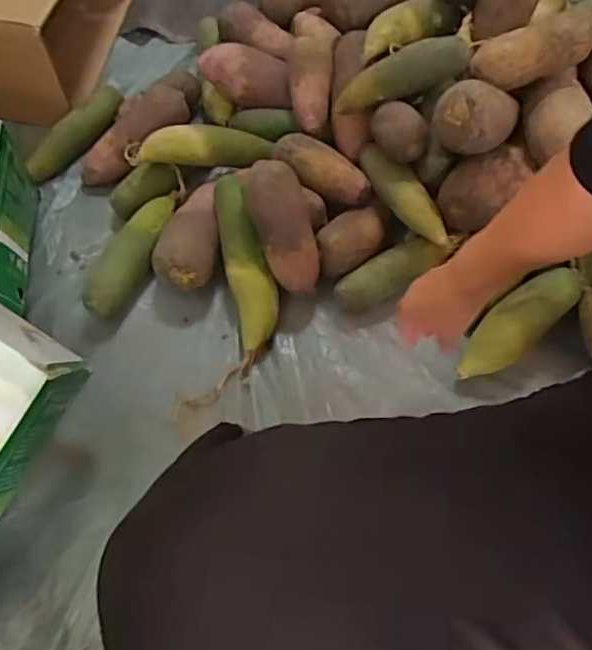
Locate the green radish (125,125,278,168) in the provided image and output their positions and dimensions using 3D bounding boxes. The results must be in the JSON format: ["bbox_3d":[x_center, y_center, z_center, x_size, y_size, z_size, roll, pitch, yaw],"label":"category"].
[{"bbox_3d":[-0.132,-0.244,0.793,0.191,0.053,0.050,-7,61,-19],"label":"green radish"}]

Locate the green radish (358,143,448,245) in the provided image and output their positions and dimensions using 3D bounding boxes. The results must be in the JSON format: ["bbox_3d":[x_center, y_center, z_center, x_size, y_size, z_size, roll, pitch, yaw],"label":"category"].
[{"bbox_3d":[0.133,-0.170,0.734,0.039,0.047,0.178,-26,65,-14],"label":"green radish"}]

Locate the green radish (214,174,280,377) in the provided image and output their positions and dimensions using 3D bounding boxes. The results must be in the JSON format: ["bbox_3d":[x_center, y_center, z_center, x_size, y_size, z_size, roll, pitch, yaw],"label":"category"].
[{"bbox_3d":[-0.058,-0.070,0.702,0.059,0.047,0.243,-11,87,-7],"label":"green radish"}]

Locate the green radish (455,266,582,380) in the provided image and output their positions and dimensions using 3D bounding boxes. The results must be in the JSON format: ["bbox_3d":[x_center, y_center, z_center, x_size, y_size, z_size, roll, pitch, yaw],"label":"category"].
[{"bbox_3d":[0.262,-0.004,0.676,0.173,0.054,0.055,-36,68,-18],"label":"green radish"}]

